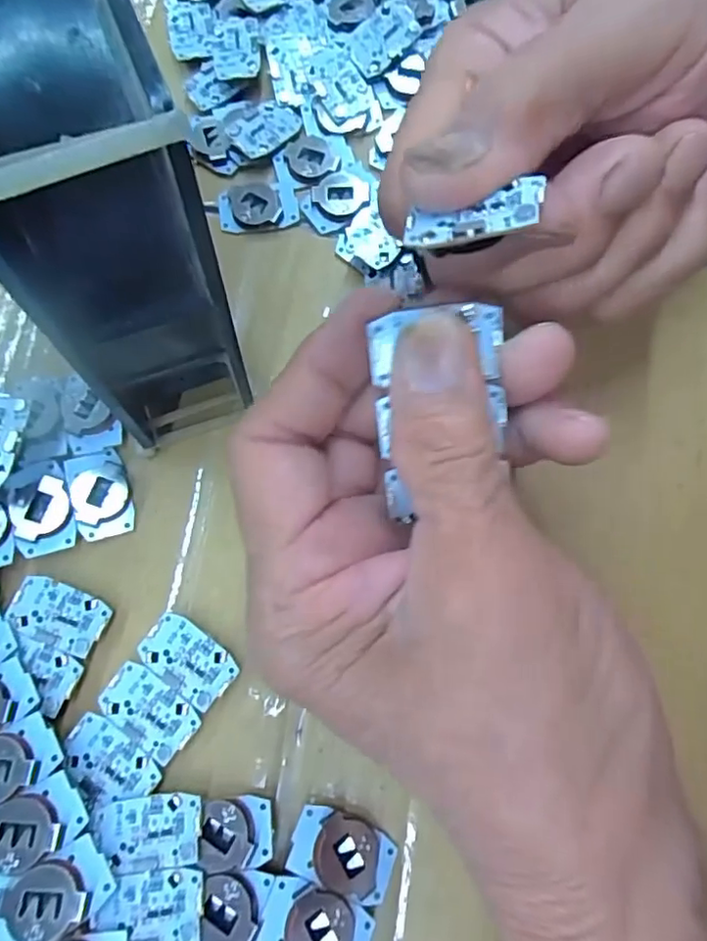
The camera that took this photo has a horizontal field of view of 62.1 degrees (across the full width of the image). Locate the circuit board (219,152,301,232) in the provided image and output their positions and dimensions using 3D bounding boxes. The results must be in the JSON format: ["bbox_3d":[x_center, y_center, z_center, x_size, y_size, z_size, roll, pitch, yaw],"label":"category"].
[{"bbox_3d":[-0.037,-0.103,0.221,0.028,0.007,0.029,-13,76,-3],"label":"circuit board"}]

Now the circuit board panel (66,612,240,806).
[{"bbox_3d":[-0.061,0.072,0.175,0.029,0.005,0.053,36,79,9],"label":"circuit board panel"}]

